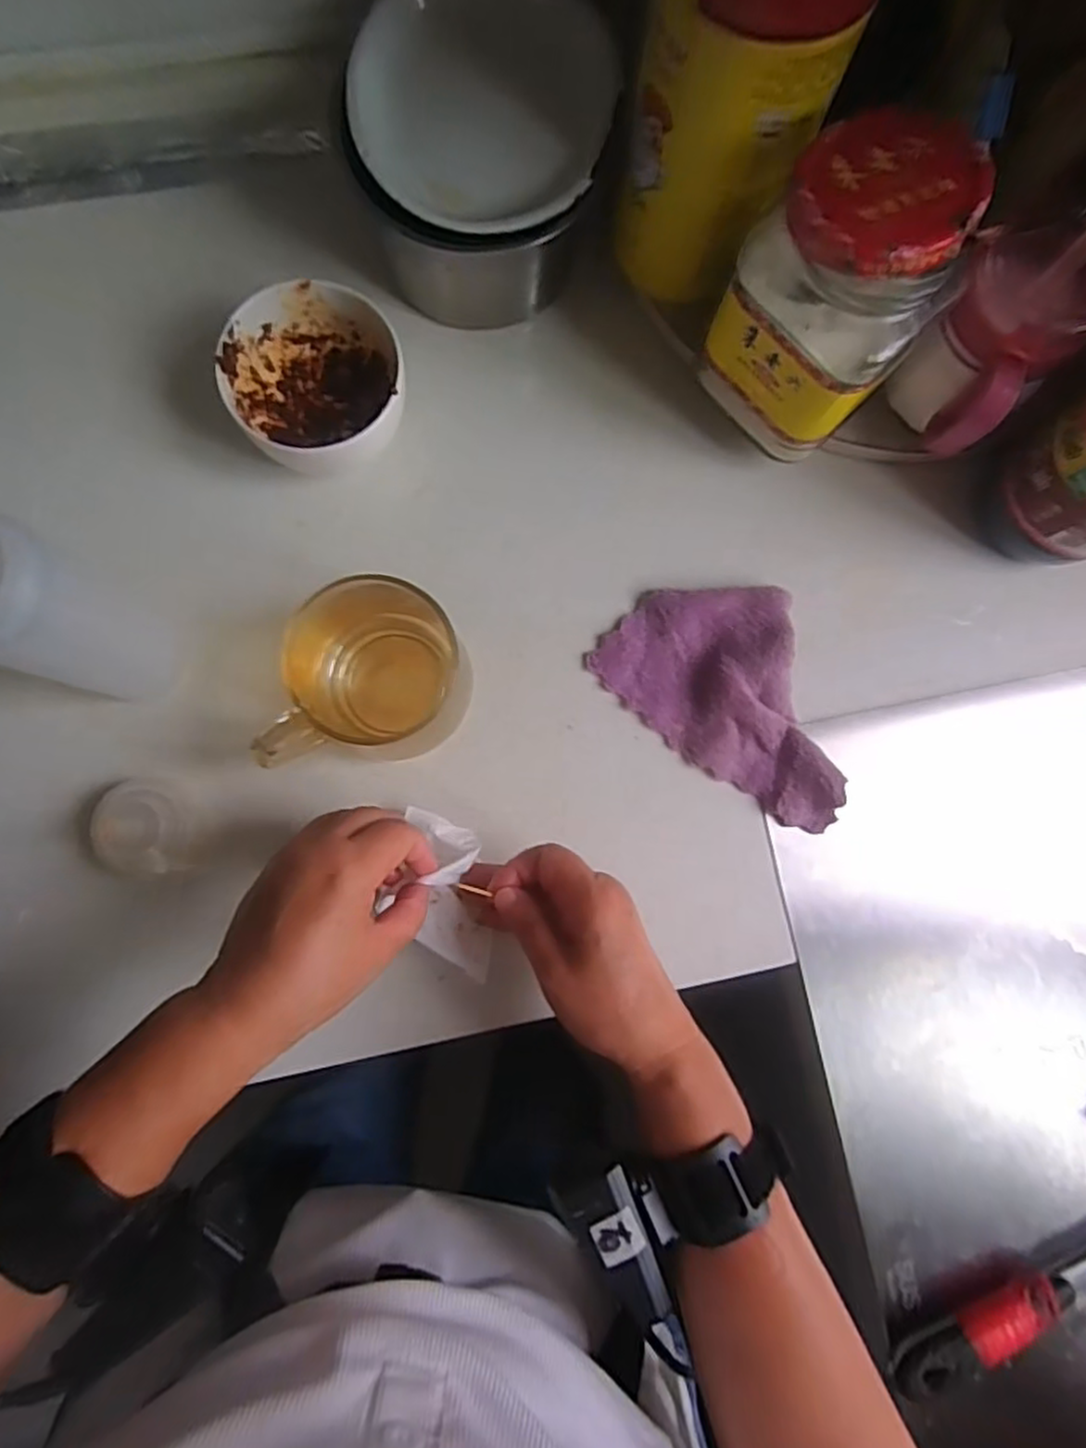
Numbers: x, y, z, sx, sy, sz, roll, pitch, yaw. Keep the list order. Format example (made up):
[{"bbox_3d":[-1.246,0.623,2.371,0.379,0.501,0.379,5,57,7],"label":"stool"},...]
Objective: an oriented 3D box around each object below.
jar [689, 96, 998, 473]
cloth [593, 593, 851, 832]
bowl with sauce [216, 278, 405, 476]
[{"bbox_3d":[0.151,-0.225,0.371,0.092,0.144,0.088,35,83,1],"label":"jar"},{"bbox_3d":[0.126,-0.021,0.433,0.169,0.027,0.109,42,83,2],"label":"cloth"},{"bbox_3d":[-0.136,-0.210,0.426,0.094,0.055,0.088,0,84,-3],"label":"bowl with sauce"}]

